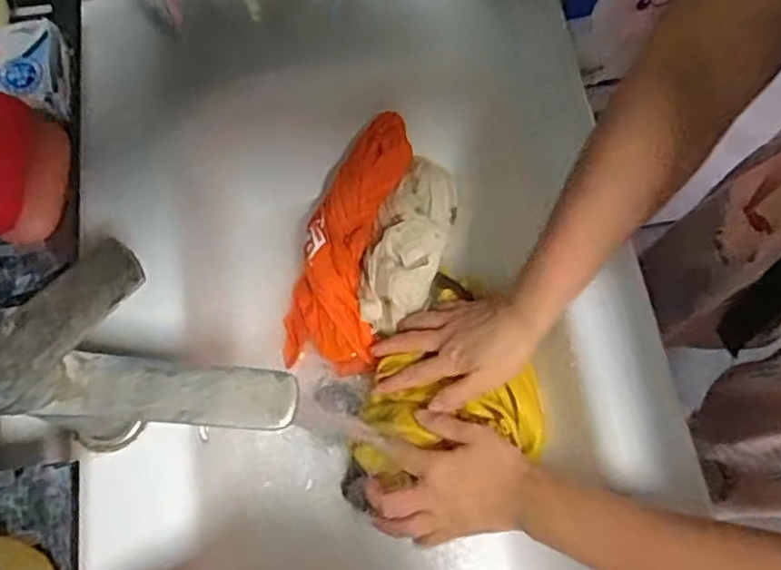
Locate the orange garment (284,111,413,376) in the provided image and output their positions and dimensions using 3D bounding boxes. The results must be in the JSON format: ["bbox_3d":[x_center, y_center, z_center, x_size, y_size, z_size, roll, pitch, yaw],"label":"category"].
[{"bbox_3d":[-0.034,-0.041,0.650,0.093,0.051,0.255,15,90,7],"label":"orange garment"}]

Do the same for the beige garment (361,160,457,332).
[{"bbox_3d":[0.016,-0.044,0.651,0.071,0.043,0.177,18,72,8],"label":"beige garment"}]

